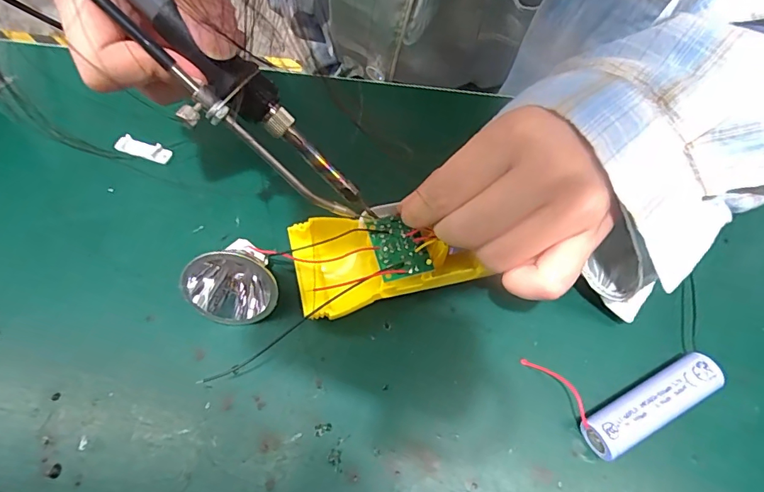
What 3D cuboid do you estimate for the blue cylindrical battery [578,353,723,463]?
[{"bbox_3d":[0.119,0.071,0.203,0.065,0.020,0.019,-26,65,-13],"label":"blue cylindrical battery"}]

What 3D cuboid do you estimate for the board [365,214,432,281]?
[{"bbox_3d":[0.008,-0.001,0.220,0.024,0.004,0.033,-15,63,-7],"label":"board"}]

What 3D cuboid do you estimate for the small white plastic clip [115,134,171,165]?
[{"bbox_3d":[-0.148,-0.060,0.280,0.035,0.005,0.011,18,64,9],"label":"small white plastic clip"}]

